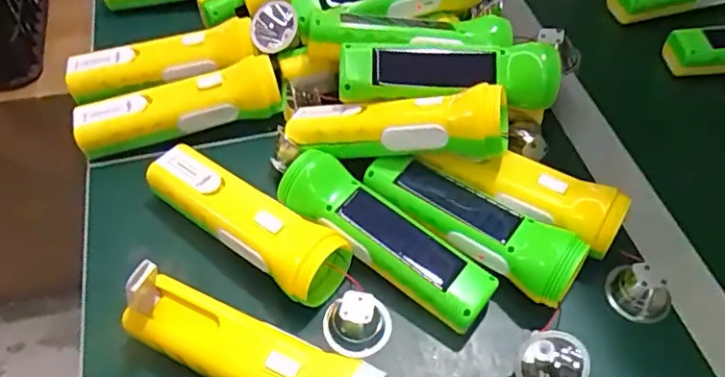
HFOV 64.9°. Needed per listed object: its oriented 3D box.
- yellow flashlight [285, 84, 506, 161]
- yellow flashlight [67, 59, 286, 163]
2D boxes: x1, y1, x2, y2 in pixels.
[{"bbox_3d":[0.023,-0.047,0.426,0.159,0.044,0.043,0,50,16],"label":"yellow flashlight"},{"bbox_3d":[-0.151,-0.067,0.467,0.163,0.044,0.043,-11,54,-14],"label":"yellow flashlight"}]

